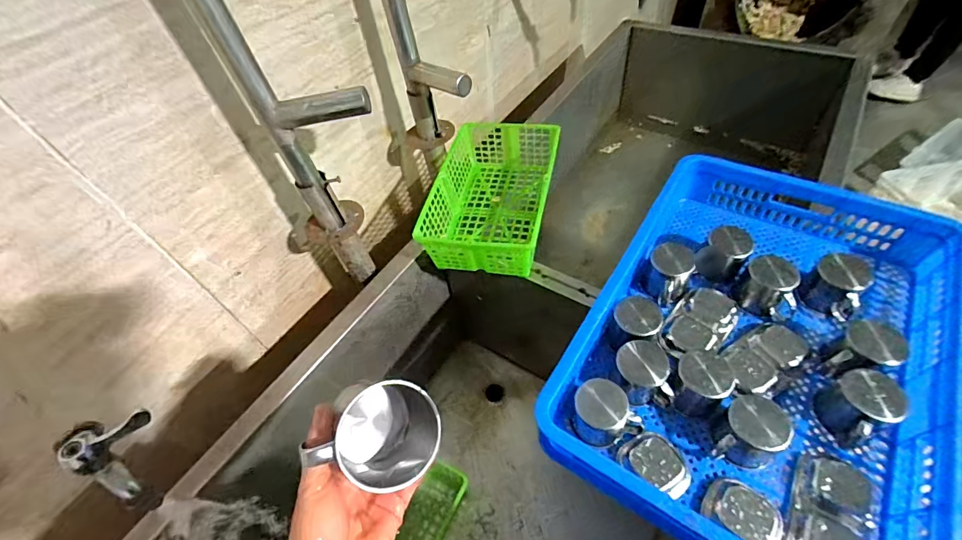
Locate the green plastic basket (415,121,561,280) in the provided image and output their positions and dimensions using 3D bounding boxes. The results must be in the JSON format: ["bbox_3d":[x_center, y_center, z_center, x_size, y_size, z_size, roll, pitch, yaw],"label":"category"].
[{"bbox_3d":[0.027,-0.154,0.840,0.214,0.095,0.343,9,54,12],"label":"green plastic basket"}]

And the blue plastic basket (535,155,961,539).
[{"bbox_3d":[0.385,0.092,0.591,0.401,0.107,0.585,26,60,23],"label":"blue plastic basket"}]

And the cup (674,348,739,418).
[{"bbox_3d":[0.295,0.152,0.566,0.066,0.073,0.065,-3,53,4],"label":"cup"}]

